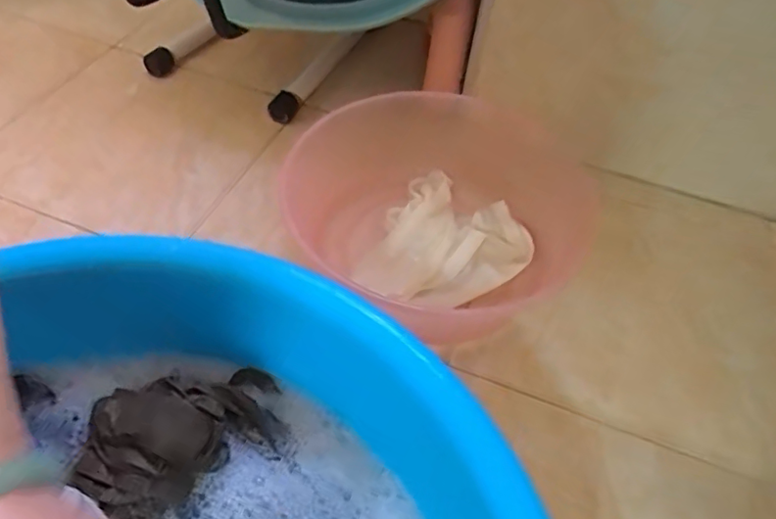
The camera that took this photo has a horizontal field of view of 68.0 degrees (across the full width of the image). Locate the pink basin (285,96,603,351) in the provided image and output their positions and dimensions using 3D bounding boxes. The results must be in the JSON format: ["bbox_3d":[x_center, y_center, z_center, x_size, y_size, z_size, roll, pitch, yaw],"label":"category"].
[{"bbox_3d":[0.067,-0.086,0.627,0.294,0.091,0.308,-32,60,-27],"label":"pink basin"}]

